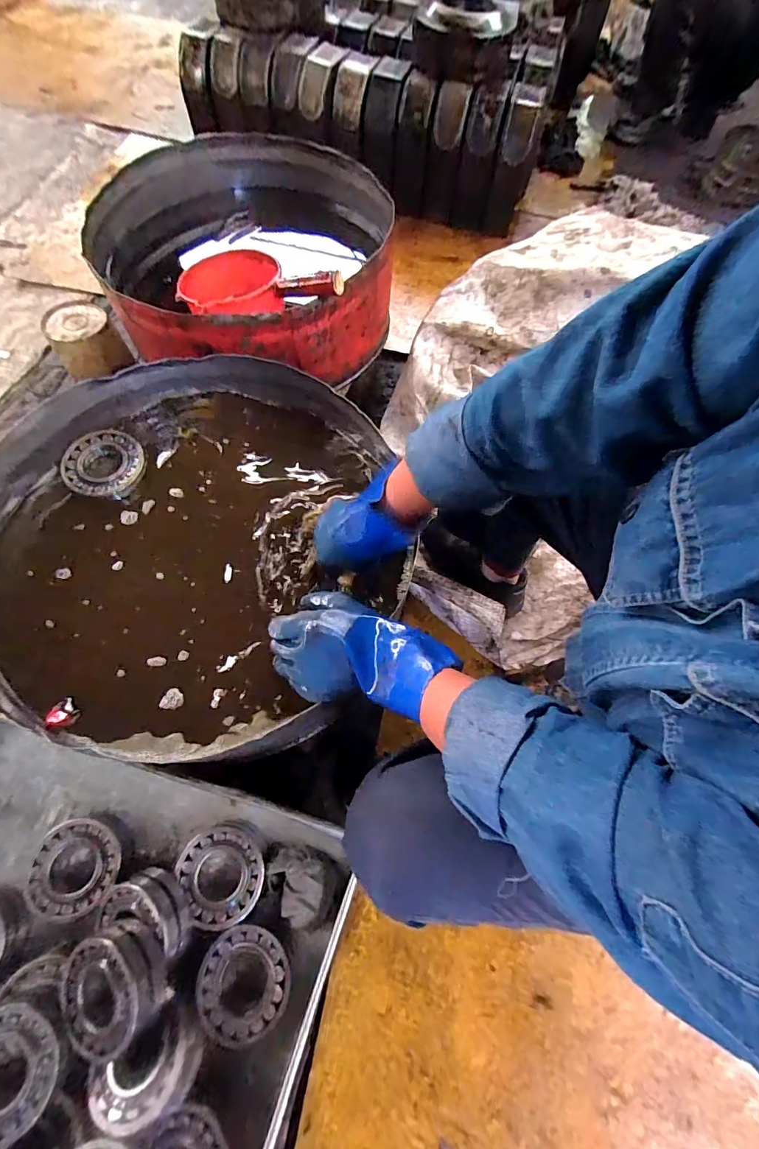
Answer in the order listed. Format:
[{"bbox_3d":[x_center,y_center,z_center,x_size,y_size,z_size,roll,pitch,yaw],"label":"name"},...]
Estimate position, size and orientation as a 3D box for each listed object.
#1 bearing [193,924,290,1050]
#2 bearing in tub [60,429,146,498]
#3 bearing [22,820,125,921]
[{"bbox_3d":[-0.171,0.501,0.520,0.115,0.033,0.107,1,65,-2],"label":"bearing"},{"bbox_3d":[-0.413,-0.168,0.646,0.107,0.023,0.111,1,65,-2],"label":"bearing in tub"},{"bbox_3d":[-0.403,0.389,0.567,0.104,0.032,0.110,1,65,-2],"label":"bearing"}]

